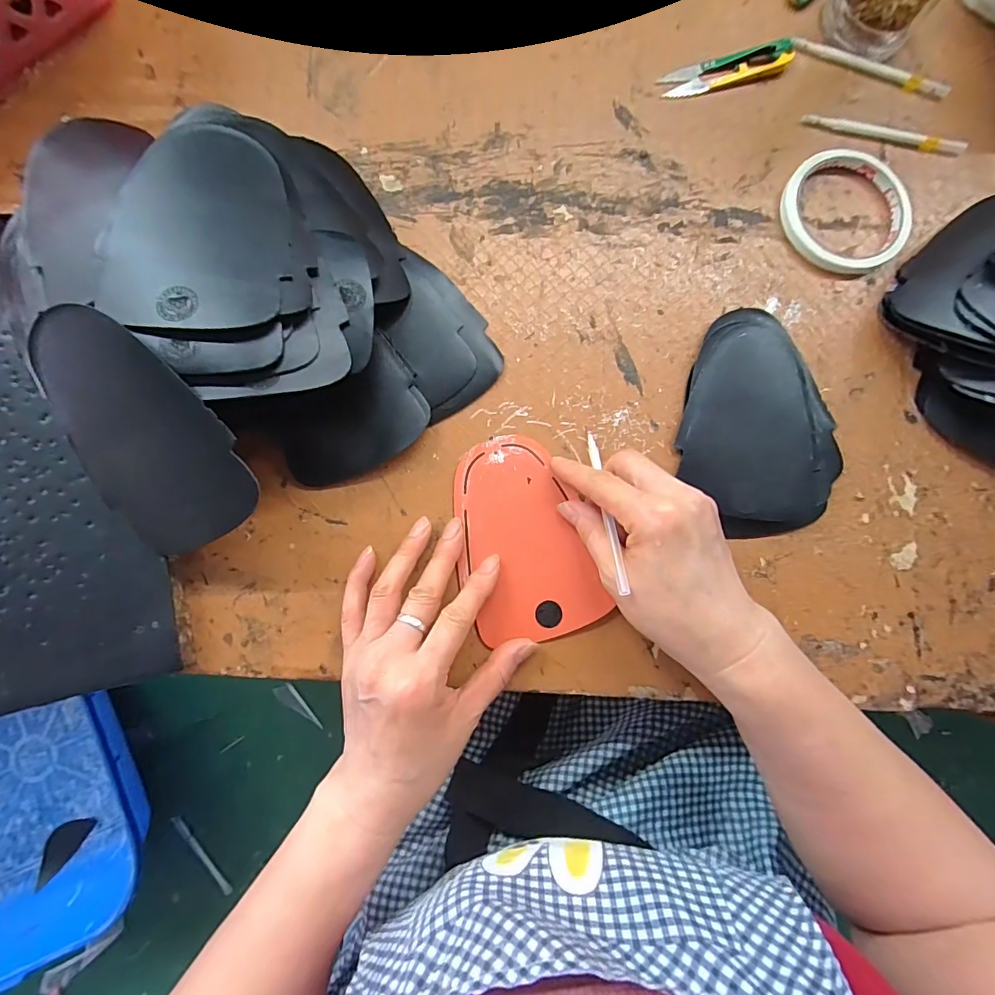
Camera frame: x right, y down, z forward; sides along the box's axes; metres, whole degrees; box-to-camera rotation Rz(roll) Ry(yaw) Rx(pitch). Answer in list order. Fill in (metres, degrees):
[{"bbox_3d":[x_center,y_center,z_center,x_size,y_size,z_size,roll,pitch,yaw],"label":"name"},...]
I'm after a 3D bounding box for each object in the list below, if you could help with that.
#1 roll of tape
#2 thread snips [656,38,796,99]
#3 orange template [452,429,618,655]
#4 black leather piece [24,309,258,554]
[{"bbox_3d":[0.253,-0.208,0.347,0.087,0.011,0.092,0,83,-4],"label":"roll of tape"},{"bbox_3d":[0.174,-0.322,0.358,0.102,0.012,0.023,-15,85,-6],"label":"thread snips"},{"bbox_3d":[0.015,0.026,0.314,0.079,0.008,0.131,-18,85,-6],"label":"orange template"},{"bbox_3d":[-0.194,-0.032,0.258,0.092,0.006,0.131,-25,103,18],"label":"black leather piece"}]

